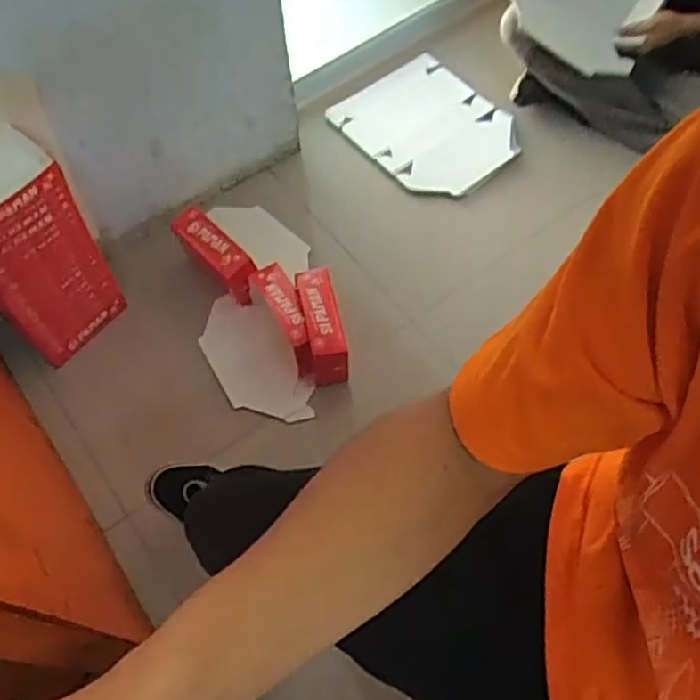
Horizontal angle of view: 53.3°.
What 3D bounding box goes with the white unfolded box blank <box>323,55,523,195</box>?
[{"bbox_3d":[0.153,-0.436,1.363,0.239,0.021,0.320,-43,78,-9],"label":"white unfolded box blank"}]

